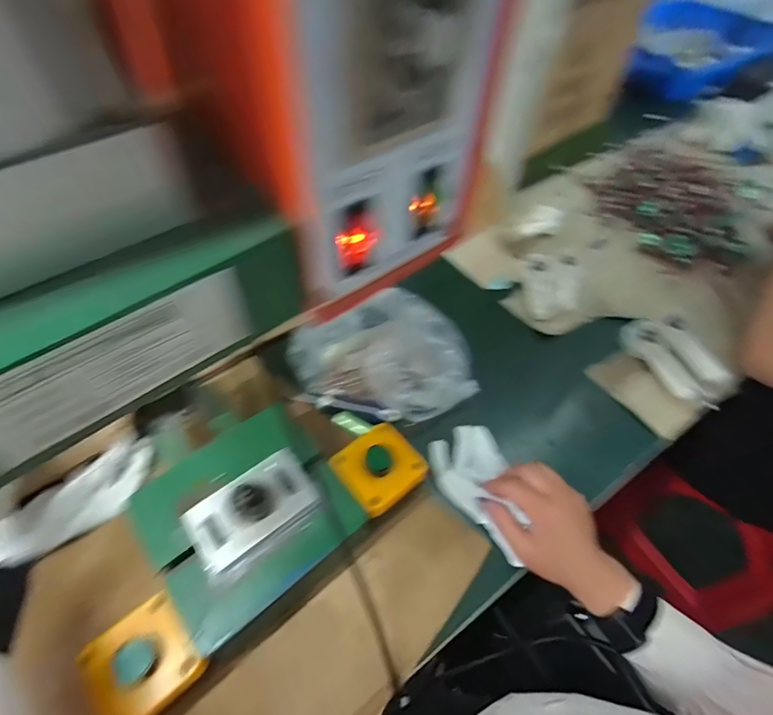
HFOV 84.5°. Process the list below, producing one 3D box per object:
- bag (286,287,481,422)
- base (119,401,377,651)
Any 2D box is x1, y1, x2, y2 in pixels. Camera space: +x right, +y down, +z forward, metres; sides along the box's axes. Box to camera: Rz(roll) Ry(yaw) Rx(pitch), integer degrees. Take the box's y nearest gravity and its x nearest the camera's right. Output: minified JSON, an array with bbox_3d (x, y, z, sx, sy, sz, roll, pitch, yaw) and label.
[{"bbox_3d":[-0.006,-0.001,0.511,0.186,0.049,0.190,-26,58,-20],"label":"bag"},{"bbox_3d":[-0.131,0.147,0.386,0.146,0.093,0.154,-34,61,-25],"label":"base"}]

